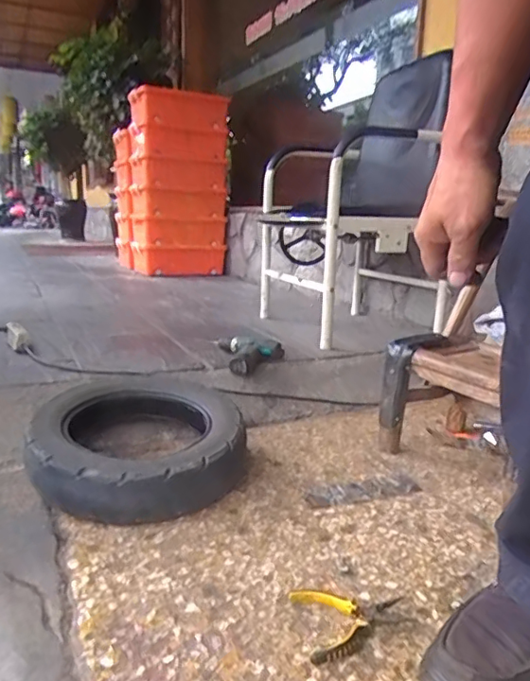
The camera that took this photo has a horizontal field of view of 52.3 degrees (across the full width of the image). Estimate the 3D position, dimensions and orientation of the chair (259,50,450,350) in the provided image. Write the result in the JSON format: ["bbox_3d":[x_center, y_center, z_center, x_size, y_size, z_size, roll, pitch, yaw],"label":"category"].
[{"bbox_3d":[0.284,-0.461,1.778,0.507,0.857,0.589,-4,14,-23],"label":"chair"}]

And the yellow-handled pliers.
[{"bbox_3d":[0.111,0.341,0.662,0.136,0.016,0.109,-1,13,-10],"label":"yellow-handled pliers"}]

